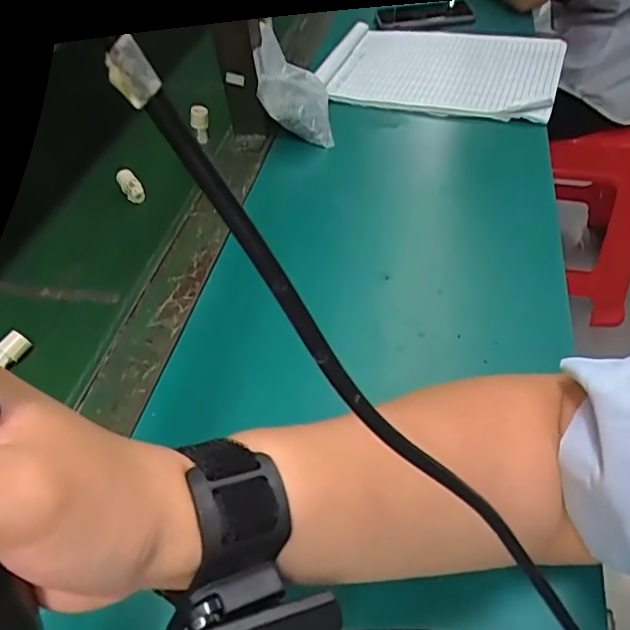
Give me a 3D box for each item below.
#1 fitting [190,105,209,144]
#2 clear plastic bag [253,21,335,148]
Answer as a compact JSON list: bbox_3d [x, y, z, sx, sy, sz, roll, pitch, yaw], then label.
[{"bbox_3d":[-0.136,-0.227,0.680,0.021,0.043,0.021,-17,47,-7],"label":"fitting"},{"bbox_3d":[-0.023,-0.263,0.666,0.081,0.093,0.109,-6,46,4],"label":"clear plastic bag"}]

